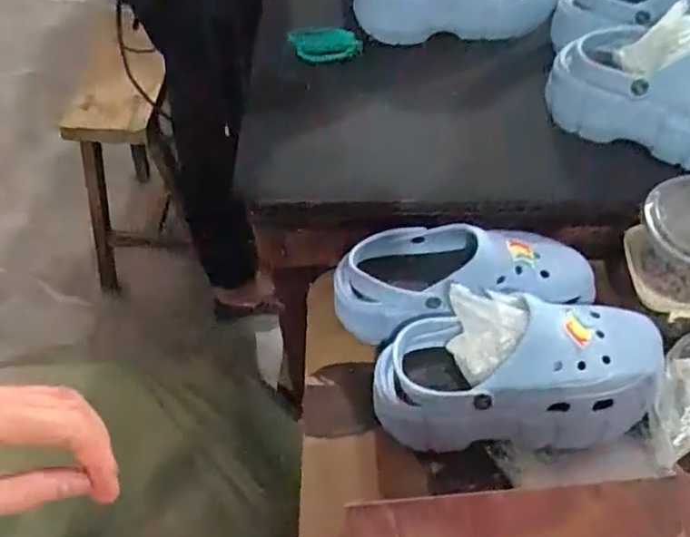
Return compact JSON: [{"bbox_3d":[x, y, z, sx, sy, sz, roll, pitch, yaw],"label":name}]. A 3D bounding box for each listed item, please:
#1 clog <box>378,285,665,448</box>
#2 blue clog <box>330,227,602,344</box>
[{"bbox_3d":[0.156,0.092,0.572,0.254,0.089,0.119,-2,54,0],"label":"clog"},{"bbox_3d":[0.116,0.005,0.663,0.247,0.084,0.099,-7,54,-4],"label":"blue clog"}]

